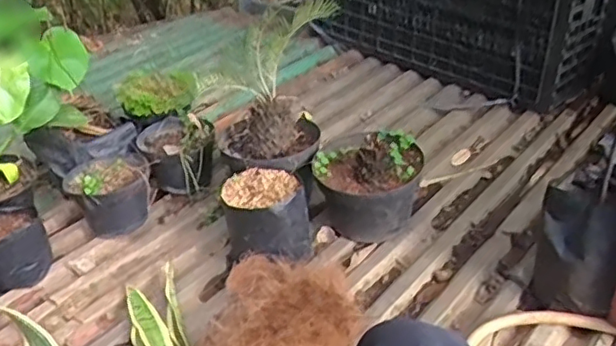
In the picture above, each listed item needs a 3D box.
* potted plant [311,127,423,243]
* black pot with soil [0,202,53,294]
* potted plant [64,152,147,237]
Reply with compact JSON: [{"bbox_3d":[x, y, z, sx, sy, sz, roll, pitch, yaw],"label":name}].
[{"bbox_3d":[0.117,0.033,1.251,0.196,0.182,0.168,14,36,26],"label":"potted plant"},{"bbox_3d":[-0.575,0.144,1.207,0.130,0.118,0.130,-24,38,-29],"label":"black pot with soil"},{"bbox_3d":[-0.415,0.048,1.322,0.164,0.150,0.172,-18,35,-21],"label":"potted plant"}]

